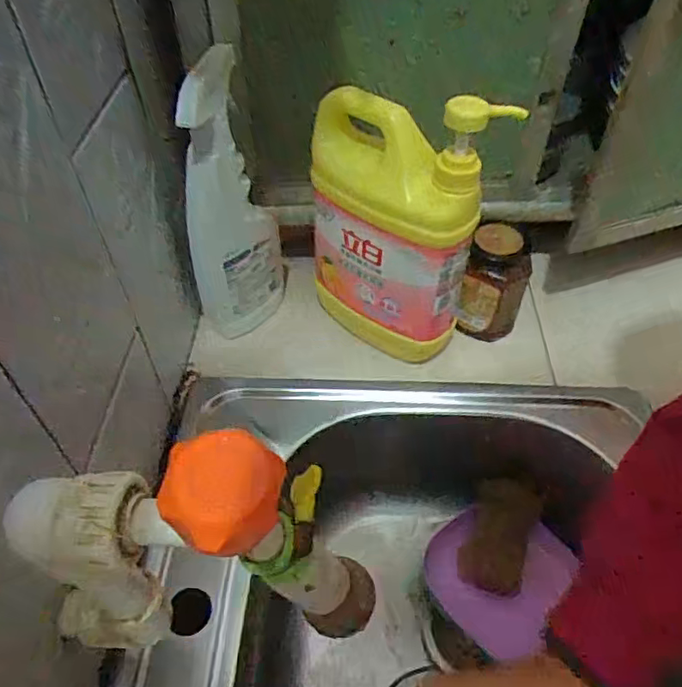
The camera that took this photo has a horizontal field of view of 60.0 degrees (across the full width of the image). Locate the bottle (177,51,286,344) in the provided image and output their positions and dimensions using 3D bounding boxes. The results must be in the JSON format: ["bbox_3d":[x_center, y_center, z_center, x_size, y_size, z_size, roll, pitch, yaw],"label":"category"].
[{"bbox_3d":[-0.094,-0.115,0.512,0.080,0.239,0.057,-6,49,-4],"label":"bottle"}]

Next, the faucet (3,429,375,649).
[{"bbox_3d":[-0.063,0.102,0.267,0.154,0.177,0.048,0,49,1],"label":"faucet"}]

